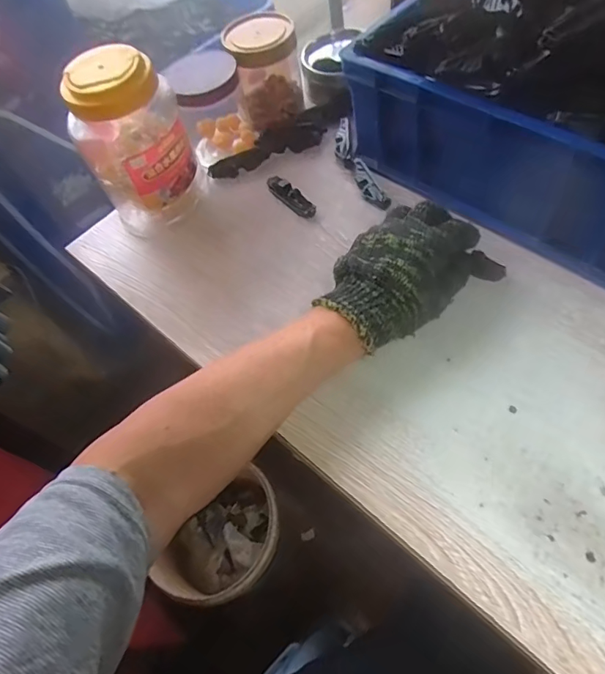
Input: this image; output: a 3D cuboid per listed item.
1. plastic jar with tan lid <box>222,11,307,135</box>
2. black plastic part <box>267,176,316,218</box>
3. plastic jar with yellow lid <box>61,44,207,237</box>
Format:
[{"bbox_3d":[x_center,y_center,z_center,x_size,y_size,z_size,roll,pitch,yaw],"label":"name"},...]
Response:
[{"bbox_3d":[-0.043,-0.328,0.601,0.084,0.113,0.092,-5,59,8],"label":"plastic jar with tan lid"},{"bbox_3d":[-0.015,-0.161,0.548,0.020,0.022,0.075,-37,60,-12],"label":"black plastic part"},{"bbox_3d":[-0.171,-0.196,0.498,0.082,0.175,0.081,-5,59,8],"label":"plastic jar with yellow lid"}]

